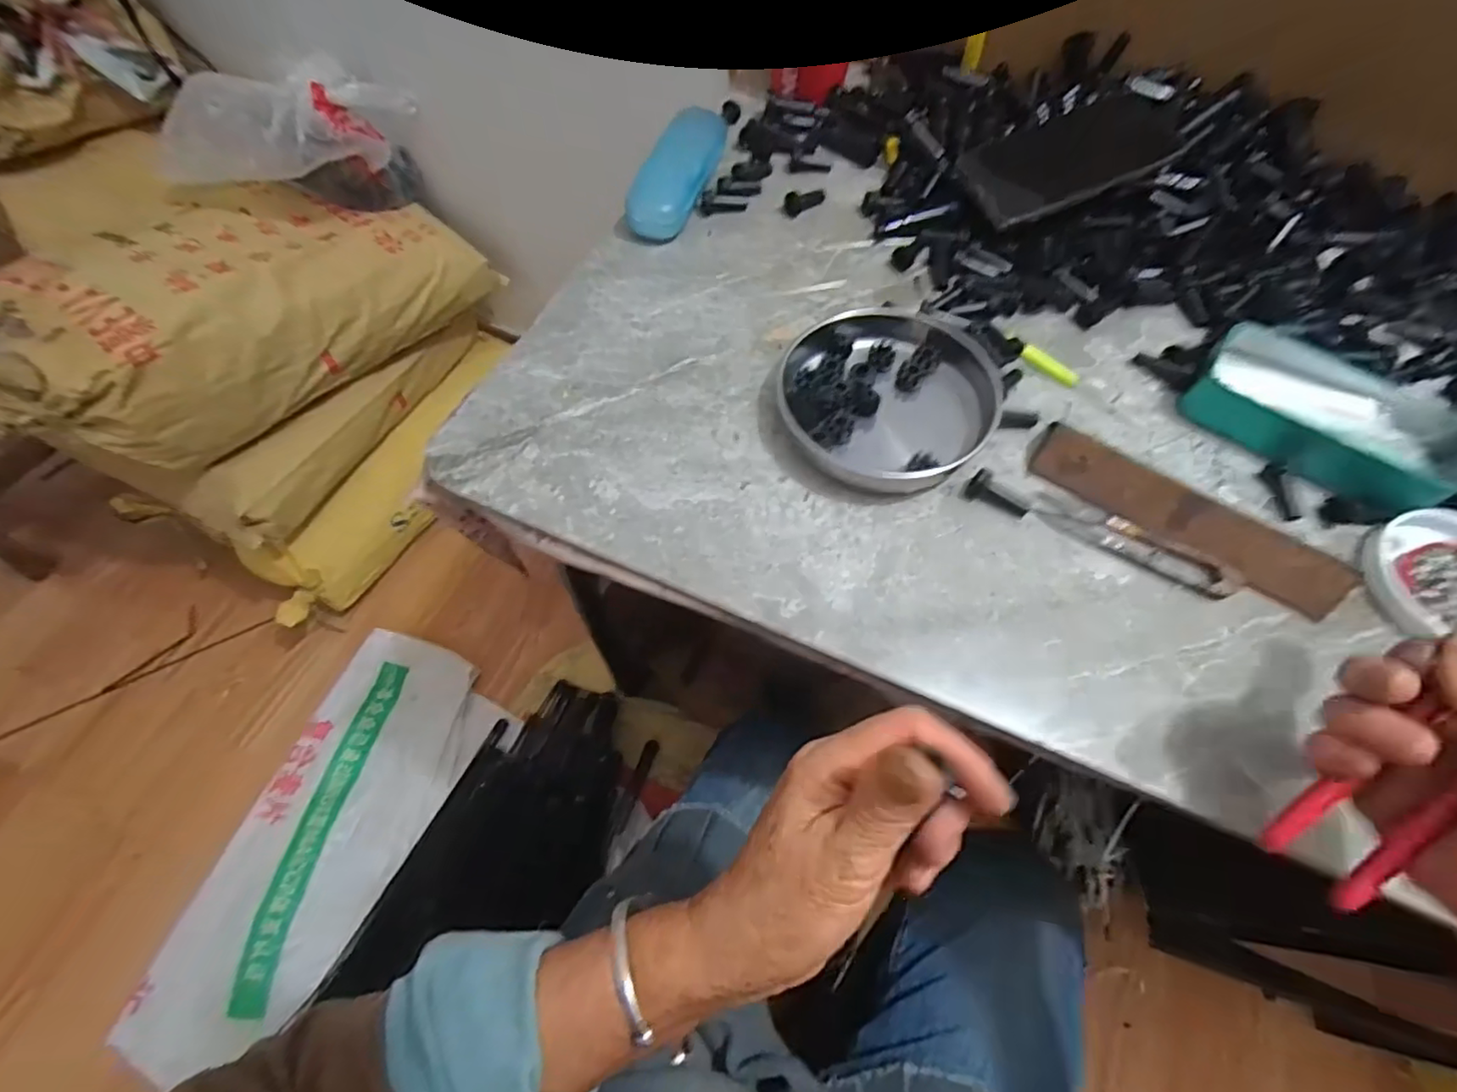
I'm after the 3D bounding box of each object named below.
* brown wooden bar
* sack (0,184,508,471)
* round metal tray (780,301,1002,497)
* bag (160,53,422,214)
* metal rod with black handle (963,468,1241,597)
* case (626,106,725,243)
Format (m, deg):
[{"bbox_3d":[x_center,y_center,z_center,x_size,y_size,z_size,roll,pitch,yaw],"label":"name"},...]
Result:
[{"bbox_3d":[0.279,-0.017,0.380,0.185,0.035,0.009,33,28,14],"label":"brown wooden bar"},{"bbox_3d":[-0.683,-0.342,0.901,0.250,0.227,0.630,31,50,16],"label":"sack"},{"bbox_3d":[0.101,-0.107,0.409,0.138,0.027,0.141,0,63,-1],"label":"round metal tray"},{"bbox_3d":[-0.639,-0.584,0.904,0.312,0.198,0.191,1,63,-1],"label":"bag"},{"bbox_3d":[0.224,-0.013,0.374,0.155,0.017,0.025,25,65,11],"label":"metal rod with black handle"},{"bbox_3d":[-0.039,-0.313,0.512,0.047,0.035,0.148,17,64,8],"label":"case"}]

